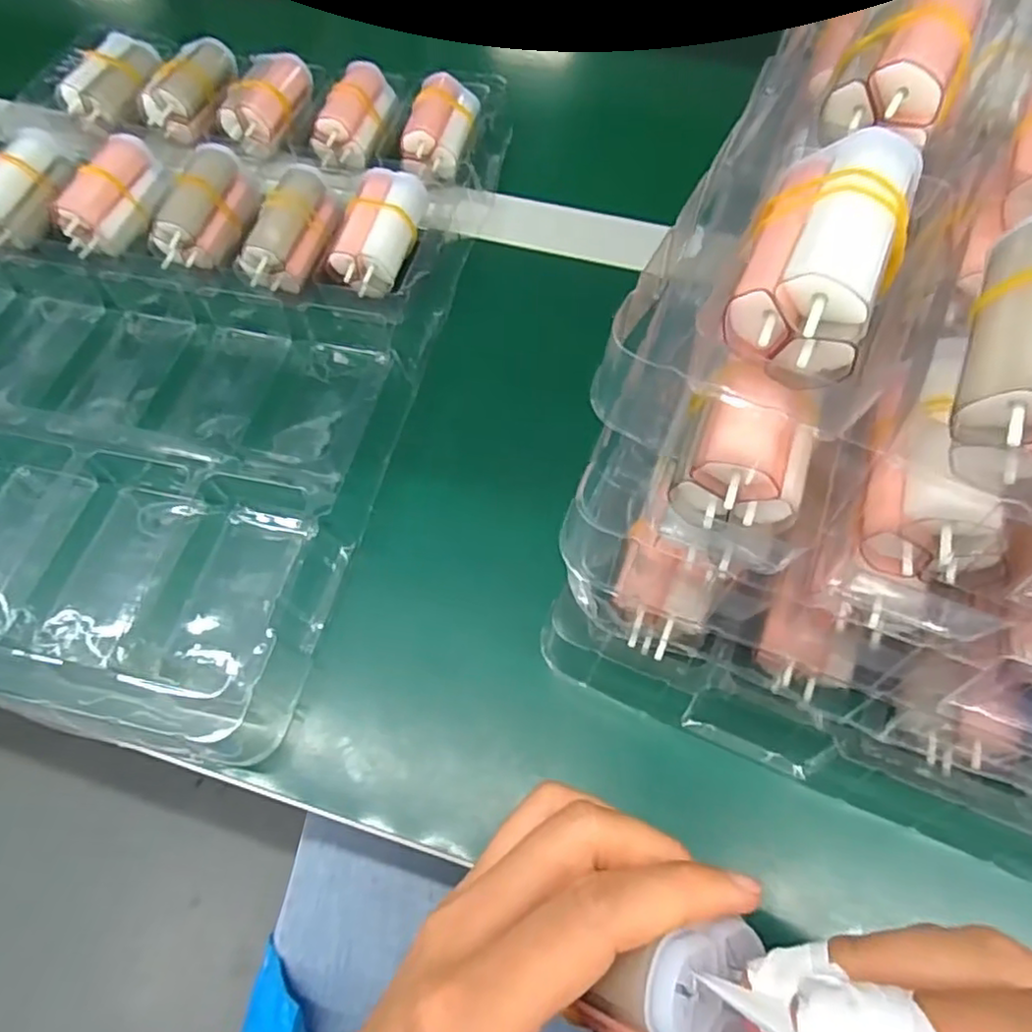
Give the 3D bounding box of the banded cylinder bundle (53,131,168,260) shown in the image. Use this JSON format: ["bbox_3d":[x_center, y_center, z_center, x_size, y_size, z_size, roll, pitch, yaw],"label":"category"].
[{"bbox_3d":[-0.213,-0.170,0.347,0.028,0.028,0.066,21,64,12],"label":"banded cylinder bundle"}]

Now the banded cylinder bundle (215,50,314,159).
[{"bbox_3d":[-0.145,-0.246,0.389,0.037,0.027,0.063,14,63,9],"label":"banded cylinder bundle"}]

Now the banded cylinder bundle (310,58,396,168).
[{"bbox_3d":[-0.094,-0.239,0.386,0.037,0.024,0.071,7,62,5],"label":"banded cylinder bundle"}]

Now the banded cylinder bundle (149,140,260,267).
[{"bbox_3d":[-0.162,-0.163,0.344,0.031,0.030,0.065,16,63,9],"label":"banded cylinder bundle"}]

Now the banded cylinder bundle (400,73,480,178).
[{"bbox_3d":[-0.042,-0.226,0.376,0.033,0.020,0.066,9,62,6],"label":"banded cylinder bundle"}]

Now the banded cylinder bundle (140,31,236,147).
[{"bbox_3d":[-0.198,-0.263,0.400,0.038,0.027,0.069,7,62,5],"label":"banded cylinder bundle"}]

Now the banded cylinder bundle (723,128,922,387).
[{"bbox_3d":[0.081,-0.067,0.173,0.036,0.033,0.068,26,65,14],"label":"banded cylinder bundle"}]

